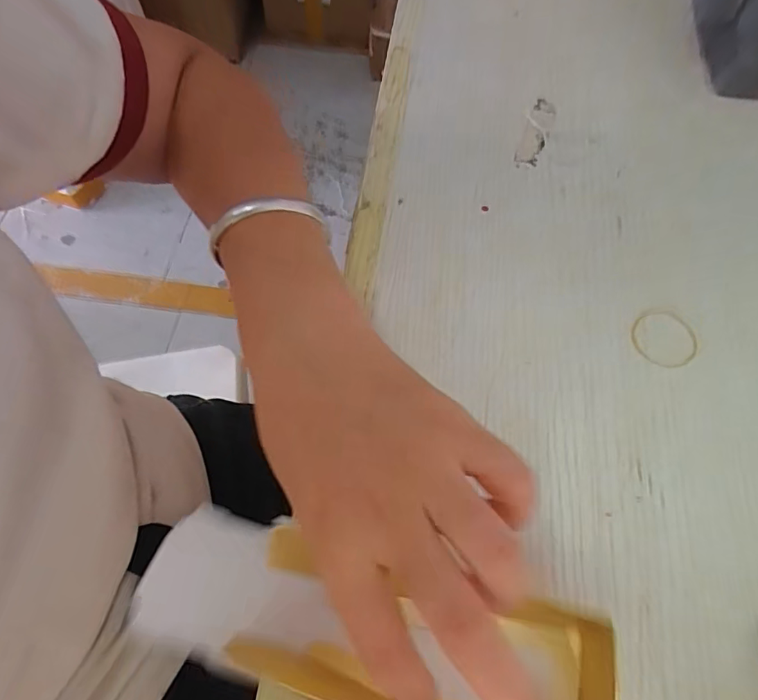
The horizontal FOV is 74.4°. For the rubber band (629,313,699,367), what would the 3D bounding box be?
[{"bbox_3d":[0.157,-0.007,0.274,0.035,0.004,0.034,0,62,0],"label":"rubber band"}]

